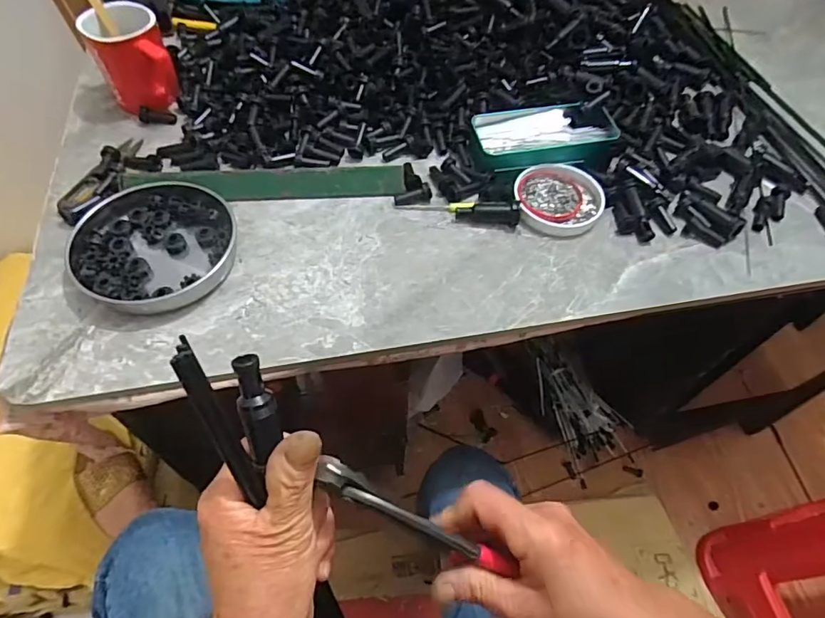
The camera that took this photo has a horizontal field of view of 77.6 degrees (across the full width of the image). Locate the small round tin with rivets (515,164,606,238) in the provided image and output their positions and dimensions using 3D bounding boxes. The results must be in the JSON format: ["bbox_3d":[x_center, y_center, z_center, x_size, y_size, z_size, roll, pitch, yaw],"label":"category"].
[{"bbox_3d":[0.147,-0.110,0.515,0.086,0.020,0.075,10,56,5],"label":"small round tin with rivets"}]

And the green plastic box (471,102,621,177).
[{"bbox_3d":[0.142,-0.185,0.548,0.151,0.026,0.071,-8,57,-7],"label":"green plastic box"}]

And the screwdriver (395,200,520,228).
[{"bbox_3d":[0.046,-0.102,0.503,0.117,0.018,0.023,10,56,5],"label":"screwdriver"}]

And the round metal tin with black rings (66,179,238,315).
[{"bbox_3d":[-0.230,-0.061,0.465,0.134,0.024,0.136,1,56,-1],"label":"round metal tin with black rings"}]

